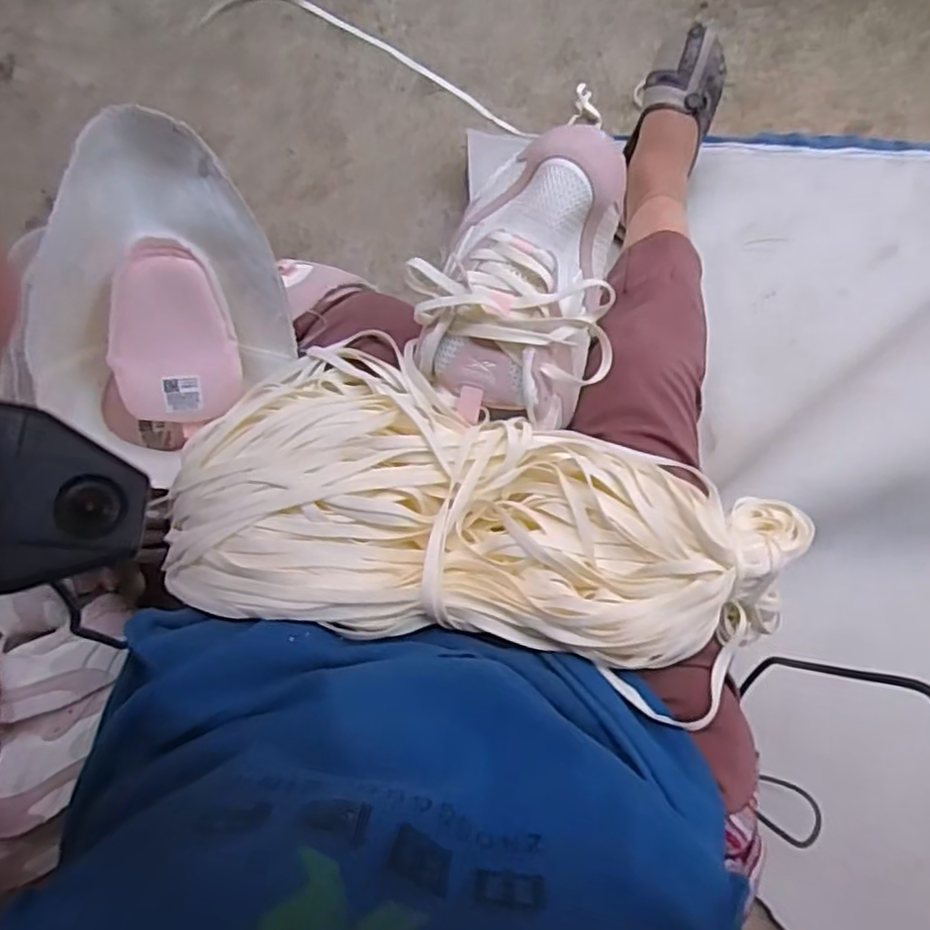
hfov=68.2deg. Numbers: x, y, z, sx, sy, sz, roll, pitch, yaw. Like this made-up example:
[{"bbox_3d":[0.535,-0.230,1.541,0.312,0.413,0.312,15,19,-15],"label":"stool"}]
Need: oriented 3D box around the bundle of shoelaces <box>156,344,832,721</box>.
[{"bbox_3d":[0.009,0.045,0.433,0.379,0.051,0.187,19,83,7],"label":"bundle of shoelaces"}]

